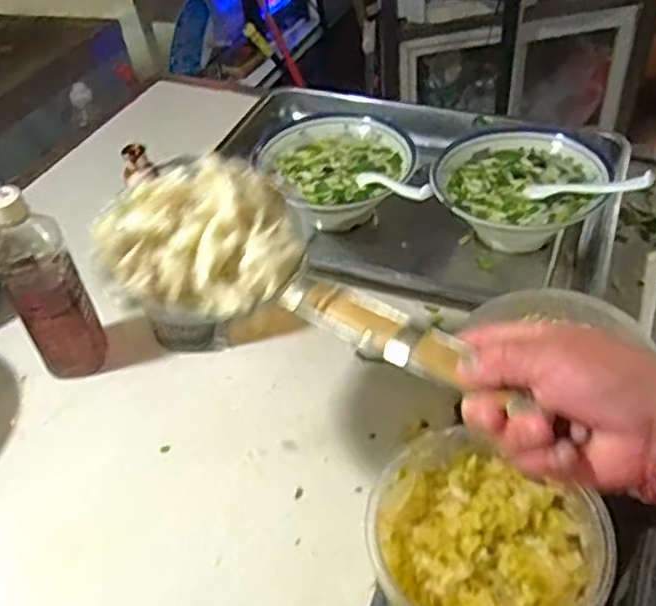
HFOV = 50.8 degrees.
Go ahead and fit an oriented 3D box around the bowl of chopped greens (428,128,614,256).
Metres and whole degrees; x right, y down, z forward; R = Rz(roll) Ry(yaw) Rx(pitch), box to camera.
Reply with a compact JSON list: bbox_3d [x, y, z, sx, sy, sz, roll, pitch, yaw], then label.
[{"bbox_3d":[0.217,-0.127,0.798,0.182,0.075,0.190,-3,44,3],"label":"bowl of chopped greens"}]

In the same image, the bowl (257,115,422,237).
[{"bbox_3d":[0.012,-0.160,0.863,0.185,0.074,0.180,-3,44,3],"label":"bowl"}]

